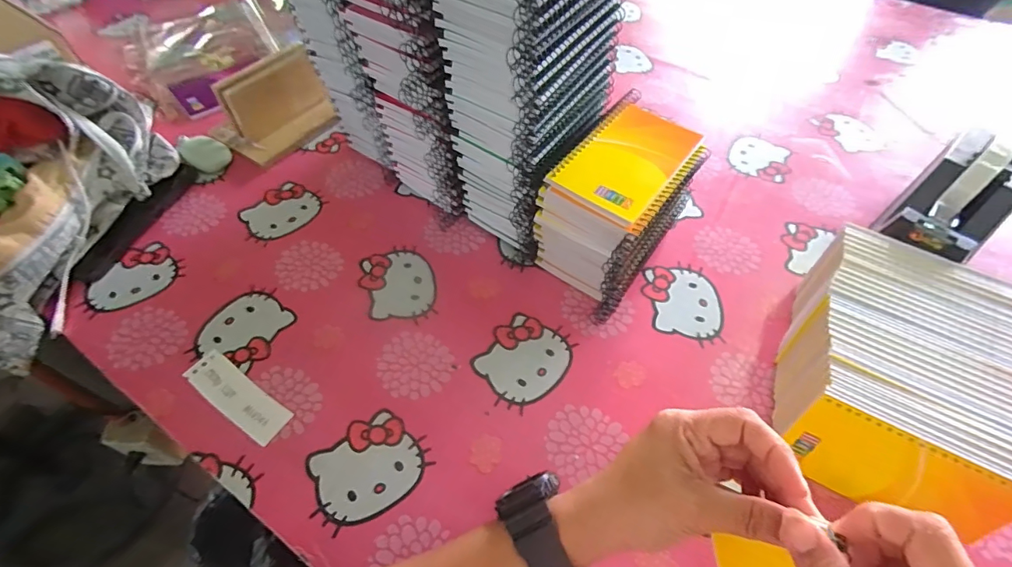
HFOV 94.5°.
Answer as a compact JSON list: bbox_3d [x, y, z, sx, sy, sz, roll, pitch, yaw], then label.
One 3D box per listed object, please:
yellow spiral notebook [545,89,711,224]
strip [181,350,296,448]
[{"bbox_3d":[0.106,-0.110,0.400,0.084,0.010,0.138,33,60,21],"label":"yellow spiral notebook"},{"bbox_3d":[-0.228,0.094,0.393,0.105,0.004,0.033,29,59,19],"label":"strip"}]

